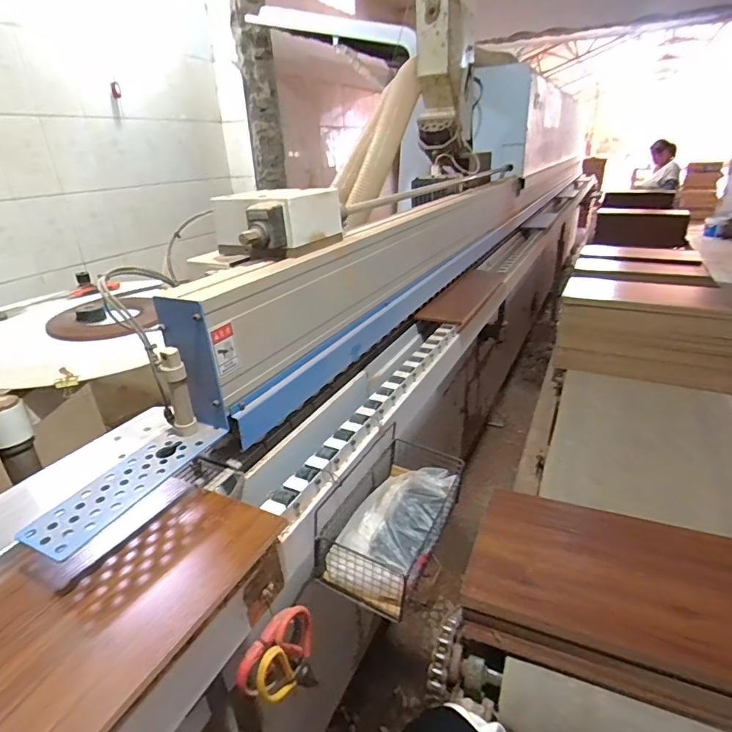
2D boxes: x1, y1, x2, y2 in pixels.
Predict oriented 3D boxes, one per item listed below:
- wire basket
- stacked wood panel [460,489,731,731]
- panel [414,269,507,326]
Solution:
[{"bbox_3d":[0.049,0.210,0.703,0.128,0.124,0.272,11,29,26],"label":"wire basket"},{"bbox_3d":[0.402,0.316,0.614,0.486,0.079,0.254,10,28,23],"label":"stacked wood panel"},{"bbox_3d":[0.306,-0.219,1.380,0.129,0.020,0.644,15,28,21],"label":"panel"}]

